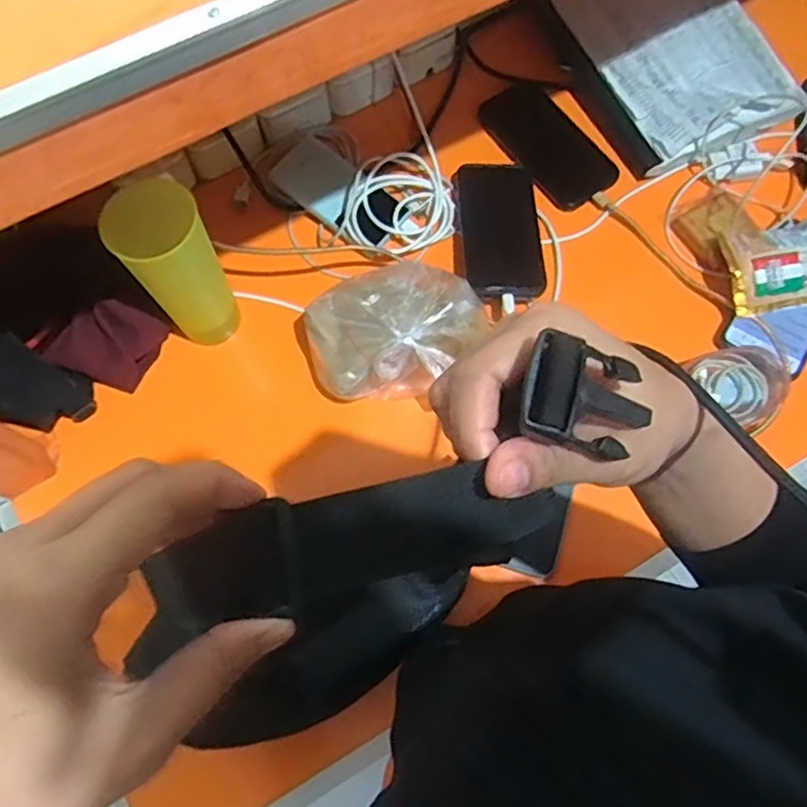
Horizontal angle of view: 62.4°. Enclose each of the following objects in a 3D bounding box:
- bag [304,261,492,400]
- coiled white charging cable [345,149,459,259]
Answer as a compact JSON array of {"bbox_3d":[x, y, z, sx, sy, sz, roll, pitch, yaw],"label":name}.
[{"bbox_3d":[-0.006,-0.063,0.594,0.158,0.083,0.093,-13,71,-4],"label":"bag"},{"bbox_3d":[-0.006,-0.200,0.666,0.113,0.024,0.104,0,71,0],"label":"coiled white charging cable"}]

